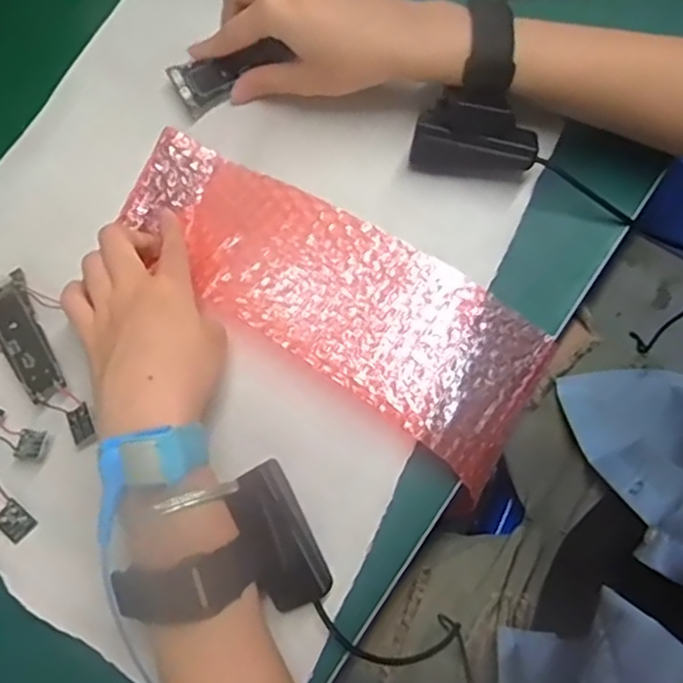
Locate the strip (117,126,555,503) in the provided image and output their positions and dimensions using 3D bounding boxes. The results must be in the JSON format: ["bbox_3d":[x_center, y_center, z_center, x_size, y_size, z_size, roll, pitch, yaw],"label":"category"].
[{"bbox_3d":[-0.007,-0.034,0.376,0.259,0.031,0.095,35,78,10],"label":"strip"}]

